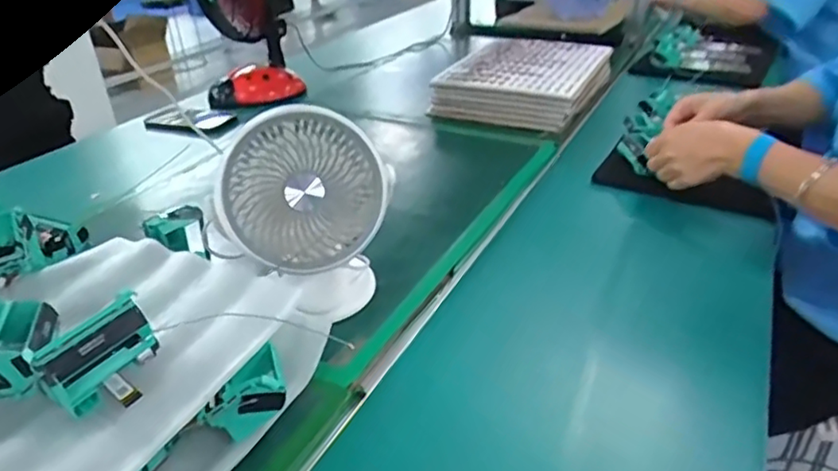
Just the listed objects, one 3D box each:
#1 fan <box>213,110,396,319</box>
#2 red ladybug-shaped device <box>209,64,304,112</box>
[{"bbox_3d":[-0.104,-0.021,0.565,0.148,0.207,0.118,-14,32,-17],"label":"fan"},{"bbox_3d":[-0.325,-0.302,1.220,0.190,0.072,0.059,-14,32,-17],"label":"red ladybug-shaped device"}]

